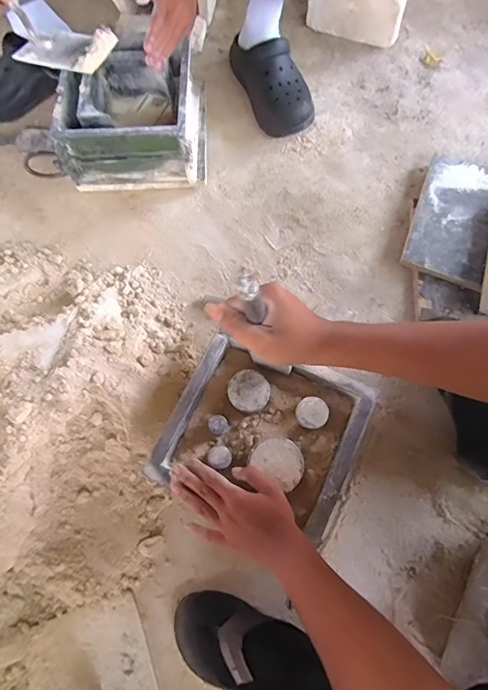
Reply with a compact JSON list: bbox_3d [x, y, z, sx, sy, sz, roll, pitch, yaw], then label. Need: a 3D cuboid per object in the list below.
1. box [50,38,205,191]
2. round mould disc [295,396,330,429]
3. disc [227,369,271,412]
[{"bbox_3d":[-0.201,-0.417,0.766,0.242,0.143,0.217,-1,74,0],"label":"box"},{"bbox_3d":[0.094,0.096,0.576,0.042,0.031,0.042,-1,70,2],"label":"round mould disc"},{"bbox_3d":[0.007,0.066,0.593,0.058,0.029,0.057,-1,70,2],"label":"disc"}]

